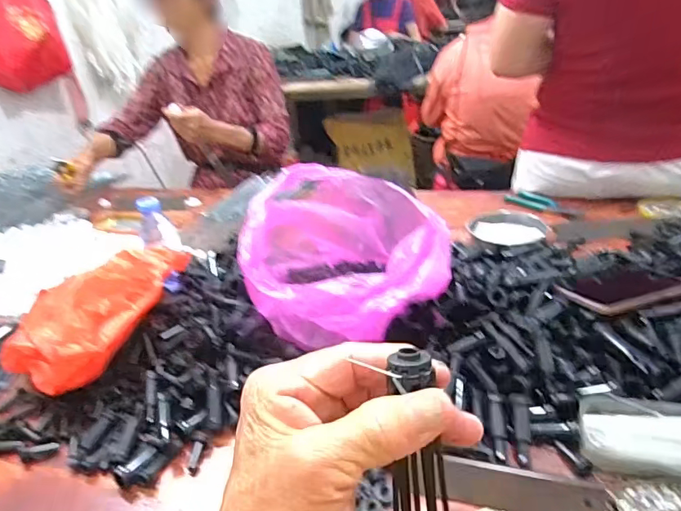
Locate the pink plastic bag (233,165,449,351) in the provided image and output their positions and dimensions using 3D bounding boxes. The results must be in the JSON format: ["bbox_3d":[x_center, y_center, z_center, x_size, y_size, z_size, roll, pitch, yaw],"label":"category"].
[{"bbox_3d":[0.011,-0.007,0.654,0.246,0.133,0.238,-2,29,9],"label":"pink plastic bag"}]

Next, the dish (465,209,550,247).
[{"bbox_3d":[0.285,-0.047,0.869,0.117,0.032,0.108,-6,28,3],"label":"dish"}]

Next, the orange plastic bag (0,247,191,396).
[{"bbox_3d":[-0.310,0.063,0.683,0.160,0.079,0.248,13,34,32],"label":"orange plastic bag"}]

